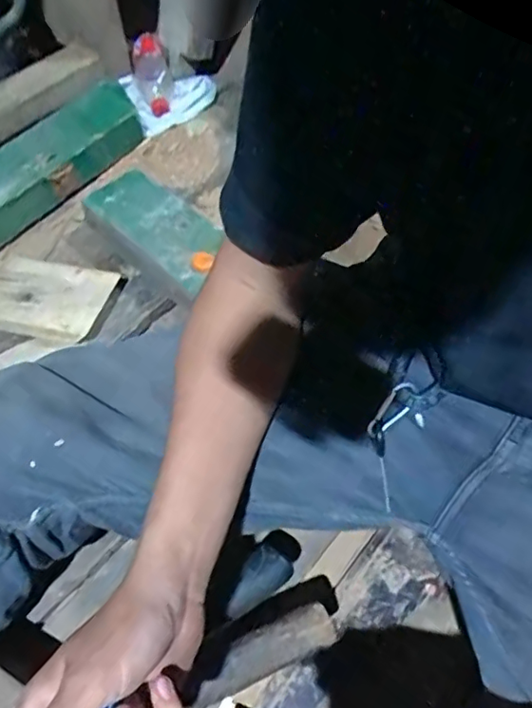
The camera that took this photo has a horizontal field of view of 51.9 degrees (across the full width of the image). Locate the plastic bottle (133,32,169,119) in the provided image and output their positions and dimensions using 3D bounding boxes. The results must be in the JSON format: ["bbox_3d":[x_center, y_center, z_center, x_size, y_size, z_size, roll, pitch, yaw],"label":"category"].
[{"bbox_3d":[-0.198,-0.480,0.957,0.056,0.056,0.166,-11,71,-4],"label":"plastic bottle"}]

